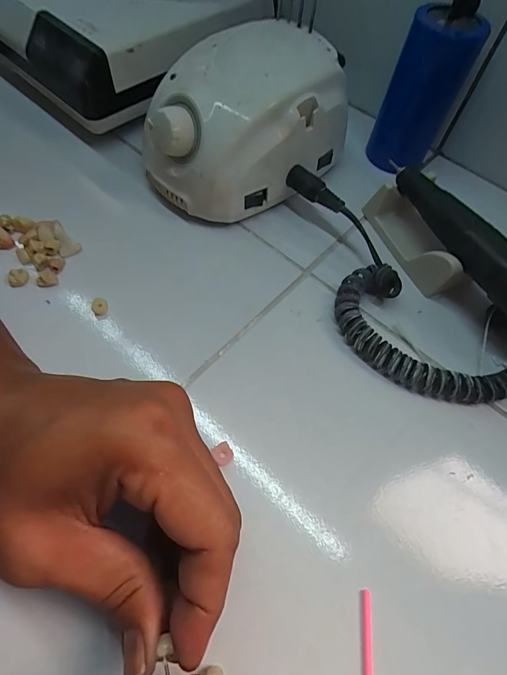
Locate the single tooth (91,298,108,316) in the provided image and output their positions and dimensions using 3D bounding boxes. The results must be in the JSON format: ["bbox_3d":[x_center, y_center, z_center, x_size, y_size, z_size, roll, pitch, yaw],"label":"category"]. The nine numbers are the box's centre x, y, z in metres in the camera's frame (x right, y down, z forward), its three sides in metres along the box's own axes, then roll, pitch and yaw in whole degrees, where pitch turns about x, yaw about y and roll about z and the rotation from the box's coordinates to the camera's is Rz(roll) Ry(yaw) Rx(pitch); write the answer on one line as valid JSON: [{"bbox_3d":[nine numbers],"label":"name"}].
[{"bbox_3d":[-0.096,-0.019,0.236,0.010,0.011,0.006,-25,67,-17],"label":"single tooth"}]

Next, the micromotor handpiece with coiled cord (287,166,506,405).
[{"bbox_3d":[0.110,-0.048,0.245,0.126,0.051,0.185,-11,64,-11],"label":"micromotor handpiece with coiled cord"}]

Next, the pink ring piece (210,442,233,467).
[{"bbox_3d":[-0.016,0.063,0.203,0.010,0.004,0.011,-29,68,-18],"label":"pink ring piece"}]

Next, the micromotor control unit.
[{"bbox_3d":[-0.006,-0.149,0.272,0.143,0.086,0.097,-31,69,-19],"label":"micromotor control unit"}]

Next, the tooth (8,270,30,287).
[{"bbox_3d":[-0.150,-0.038,0.241,0.012,0.009,0.007,-35,70,-20],"label":"tooth"}]

